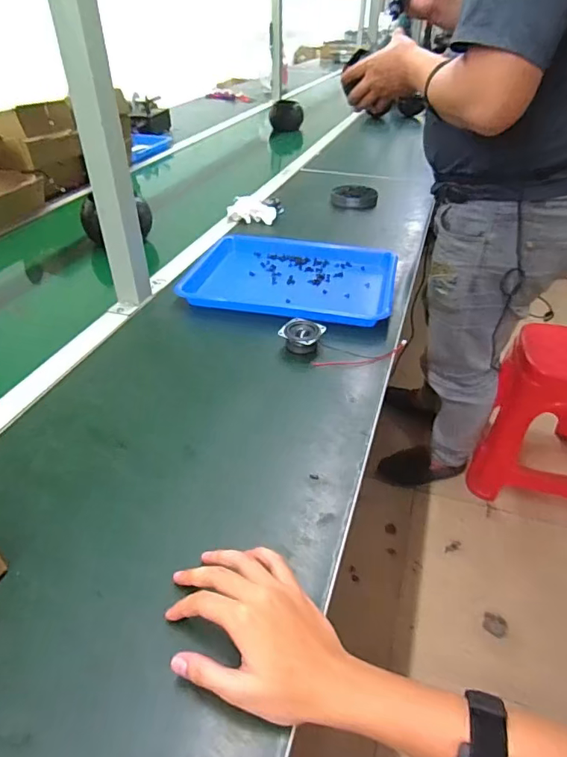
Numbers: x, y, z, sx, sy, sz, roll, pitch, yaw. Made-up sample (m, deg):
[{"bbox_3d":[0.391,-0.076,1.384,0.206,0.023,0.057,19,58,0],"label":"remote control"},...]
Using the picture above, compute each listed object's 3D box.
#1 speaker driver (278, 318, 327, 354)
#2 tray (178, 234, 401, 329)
[{"bbox_3d":[0.025,-0.059,0.682,0.053,0.028,0.047,16,40,18],"label":"speaker driver"},{"bbox_3d":[0.022,-0.189,0.856,0.336,0.027,0.293,9,39,10],"label":"tray"}]

